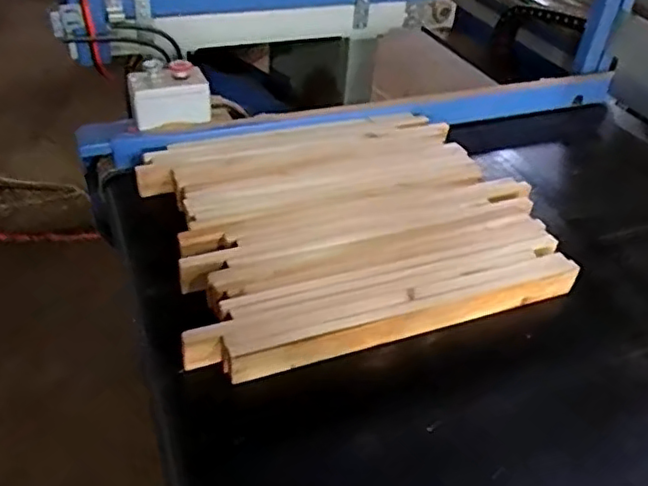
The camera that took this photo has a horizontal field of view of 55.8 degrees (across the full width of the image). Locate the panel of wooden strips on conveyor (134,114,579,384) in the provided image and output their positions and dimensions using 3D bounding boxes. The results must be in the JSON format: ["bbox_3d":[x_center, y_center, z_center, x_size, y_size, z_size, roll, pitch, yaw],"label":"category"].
[{"bbox_3d":[0.027,-0.041,0.958,0.545,0.068,0.481,-12,41,-18],"label":"panel of wooden strips on conveyor"}]

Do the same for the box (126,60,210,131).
[{"bbox_3d":[-0.268,-0.264,1.064,0.132,0.089,0.086,-9,40,-15],"label":"box"}]

